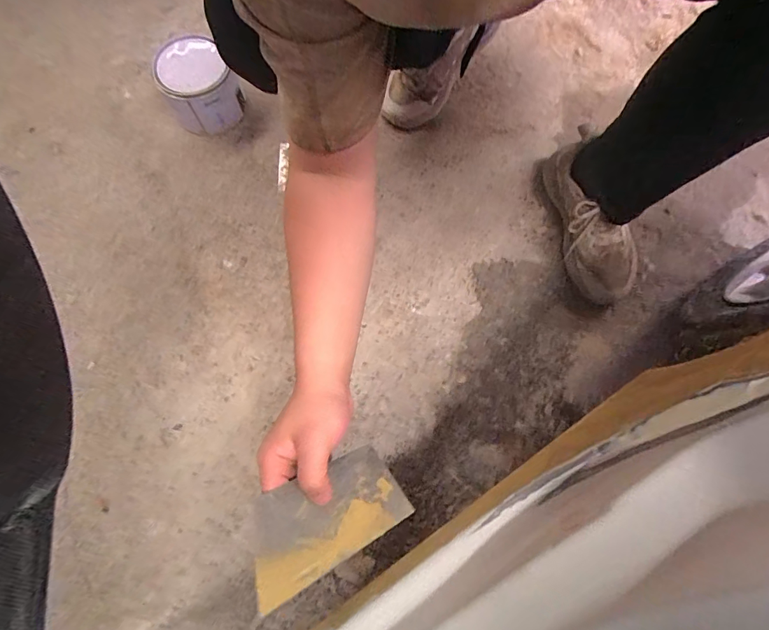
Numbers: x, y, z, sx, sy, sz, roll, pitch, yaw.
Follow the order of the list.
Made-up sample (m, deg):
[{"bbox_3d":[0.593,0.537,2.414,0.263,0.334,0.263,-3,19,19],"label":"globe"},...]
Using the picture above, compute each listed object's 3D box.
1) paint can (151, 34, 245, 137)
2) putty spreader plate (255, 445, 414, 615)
[{"bbox_3d":[-0.330,-0.402,0.713,0.119,0.091,0.129,0,75,-2],"label":"paint can"},{"bbox_3d":[-0.047,0.165,0.334,0.142,0.005,0.072,-13,53,-41],"label":"putty spreader plate"}]

